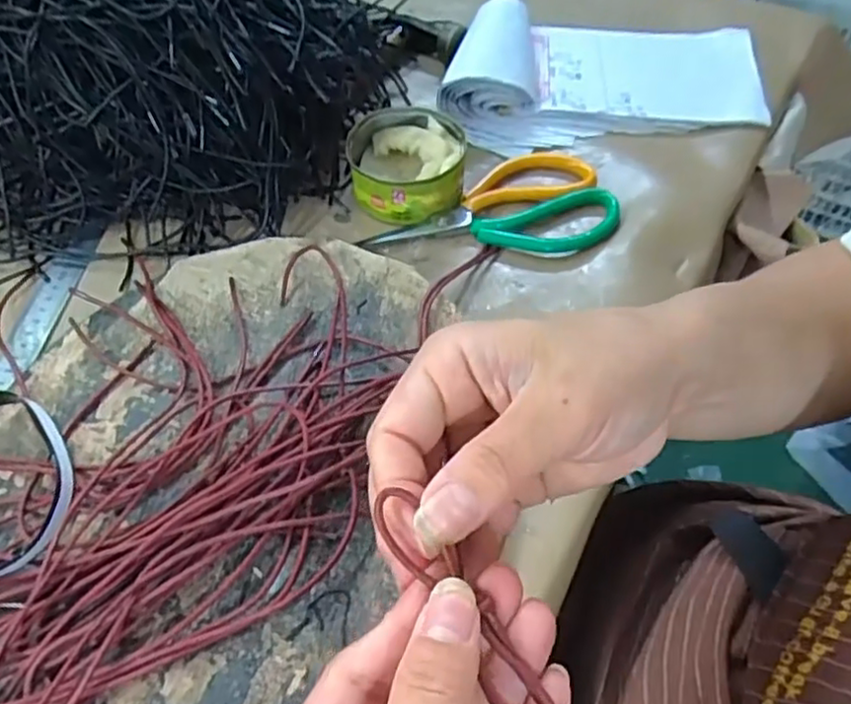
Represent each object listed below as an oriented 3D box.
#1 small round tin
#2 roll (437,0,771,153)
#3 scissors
[{"bbox_3d":[-0.013,-0.133,0.479,0.078,0.037,0.077,0,55,-1],"label":"small round tin"},{"bbox_3d":[0.141,-0.221,0.537,0.252,0.042,0.135,2,55,1],"label":"roll"},{"bbox_3d":[0.047,-0.111,0.475,0.163,0.017,0.101,1,55,0],"label":"scissors"}]

